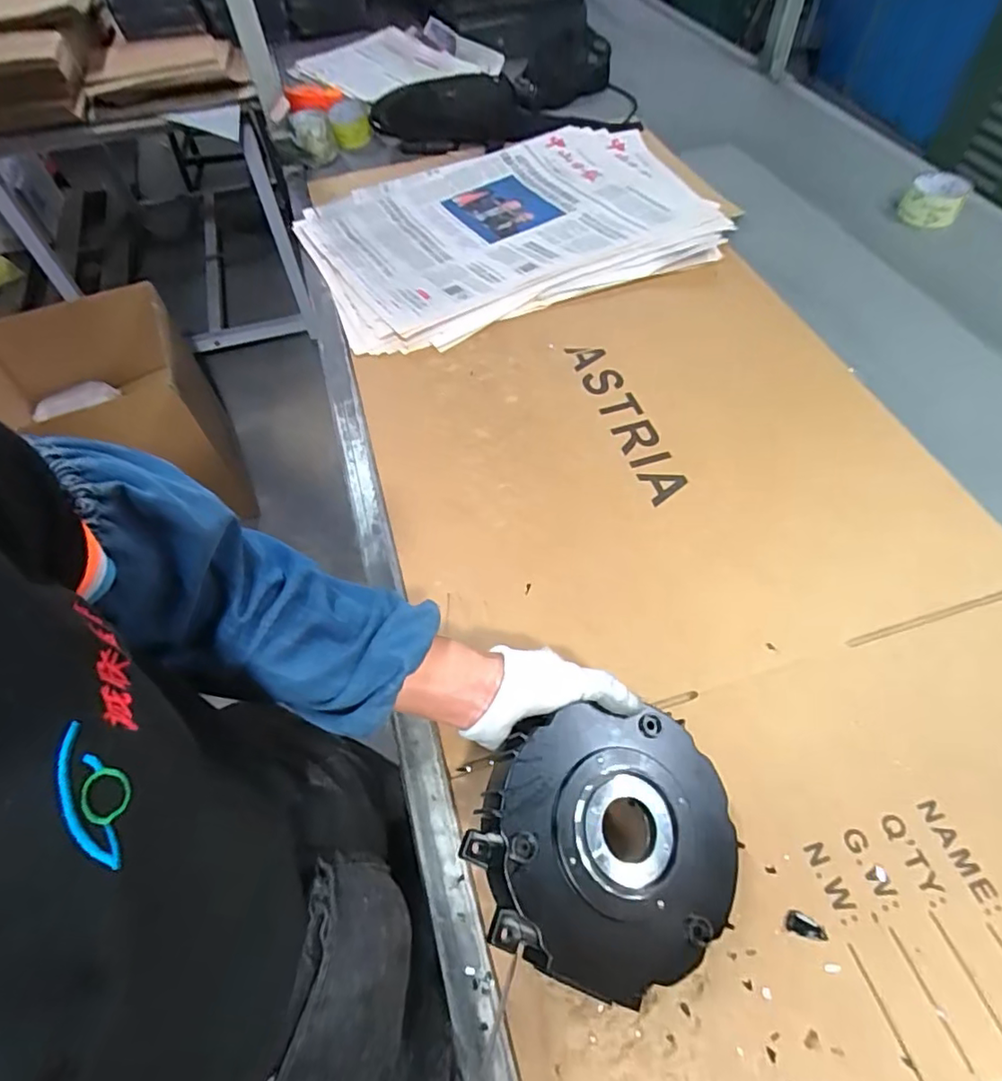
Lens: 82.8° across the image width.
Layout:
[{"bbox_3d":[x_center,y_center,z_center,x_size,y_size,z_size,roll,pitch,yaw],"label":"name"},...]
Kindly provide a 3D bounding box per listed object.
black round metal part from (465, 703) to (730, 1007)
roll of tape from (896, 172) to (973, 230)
[{"bbox_3d":[0.073,0.197,0.379,0.178,0.048,0.168,8,62,-15],"label":"black round metal part"},{"bbox_3d":[0.679,-0.533,0.893,0.083,0.052,0.079,31,63,21],"label":"roll of tape"}]

